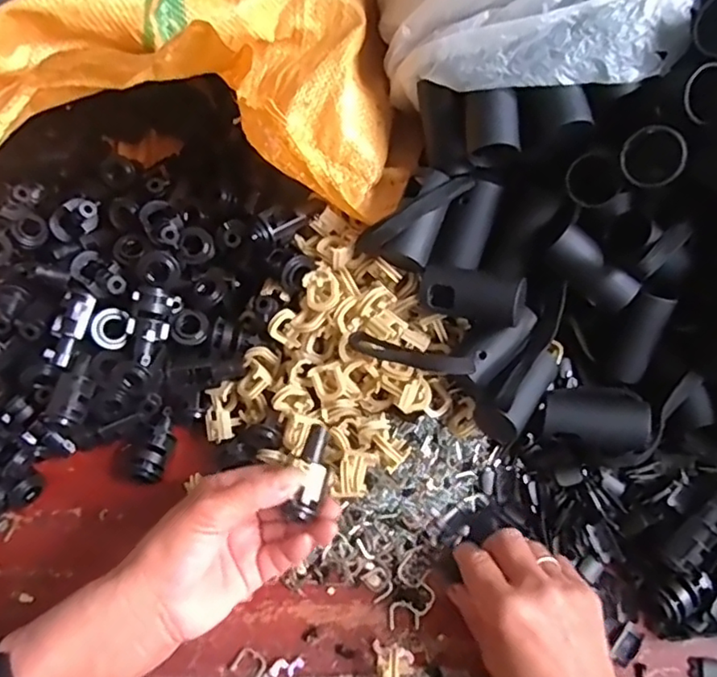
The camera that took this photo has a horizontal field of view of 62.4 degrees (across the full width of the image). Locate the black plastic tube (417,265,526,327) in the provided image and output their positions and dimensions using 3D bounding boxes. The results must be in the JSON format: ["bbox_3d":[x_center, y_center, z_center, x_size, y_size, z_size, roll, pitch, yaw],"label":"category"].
[{"bbox_3d":[0.071,-0.027,0.372,0.063,0.029,0.026,14,67,10],"label":"black plastic tube"}]

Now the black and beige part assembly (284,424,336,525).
[{"bbox_3d":[-0.025,0.076,0.334,0.020,0.022,0.052,5,55,5],"label":"black and beige part assembly"}]

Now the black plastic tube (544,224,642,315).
[{"bbox_3d":[0.146,-0.042,0.379,0.059,0.027,0.025,40,72,-8],"label":"black plastic tube"}]

